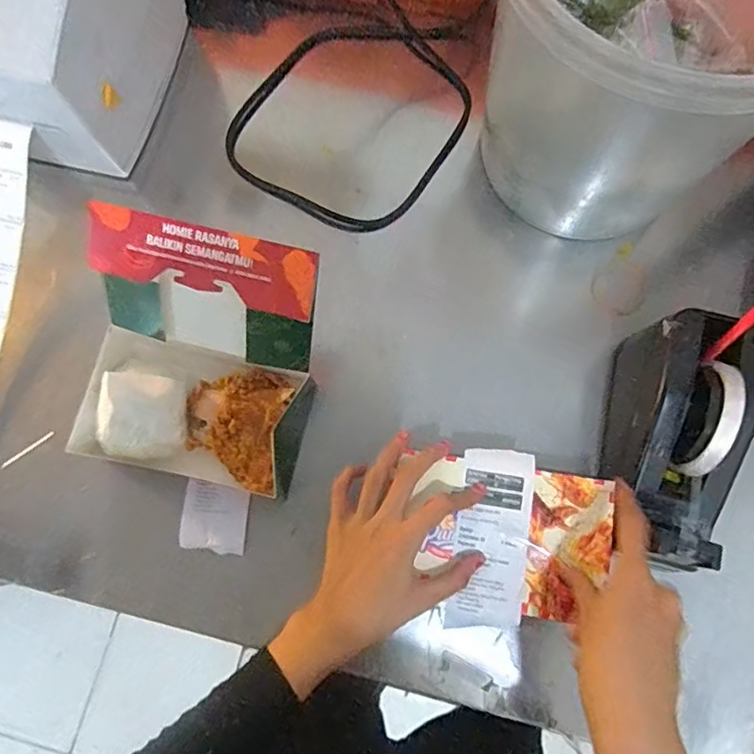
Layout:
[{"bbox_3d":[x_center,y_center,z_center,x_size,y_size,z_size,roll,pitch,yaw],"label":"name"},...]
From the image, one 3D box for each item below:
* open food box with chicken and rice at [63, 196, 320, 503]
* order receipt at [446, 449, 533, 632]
[{"bbox_3d":[-0.146,-0.010,0.442,0.175,0.131,0.175,13,77,3],"label":"open food box with chicken and rice"},{"bbox_3d":[0.089,0.123,0.420,0.055,0.005,0.133,10,78,2],"label":"order receipt"}]

